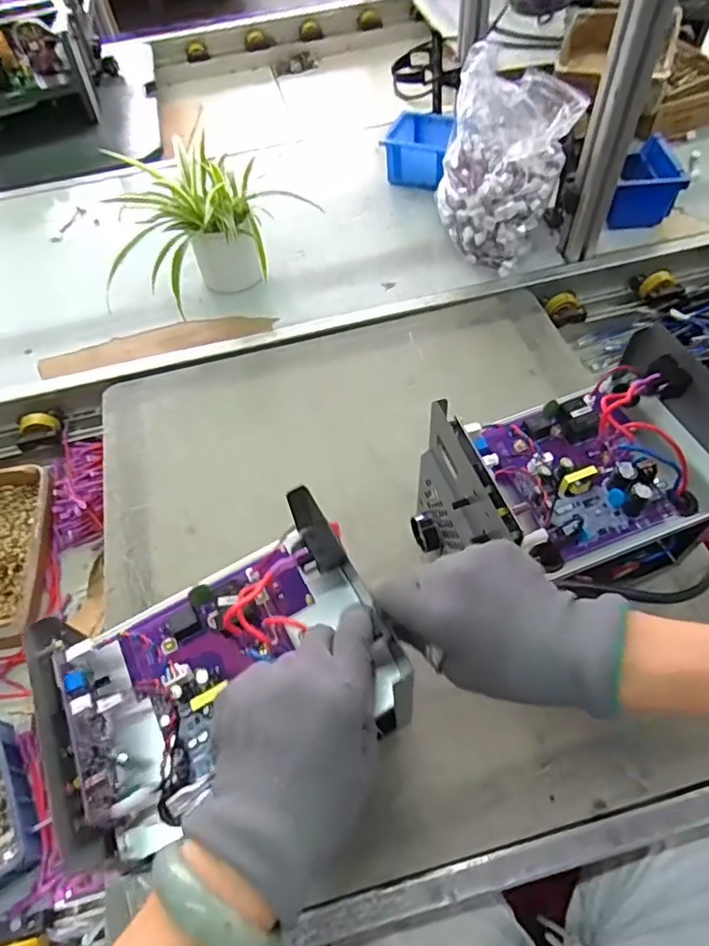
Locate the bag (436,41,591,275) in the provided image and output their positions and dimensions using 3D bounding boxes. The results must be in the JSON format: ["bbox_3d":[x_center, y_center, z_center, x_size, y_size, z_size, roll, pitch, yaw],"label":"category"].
[{"bbox_3d":[0.188,-0.399,0.760,0.161,0.209,0.136,34,65,24],"label":"bag"}]

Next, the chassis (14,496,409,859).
[{"bbox_3d":[-0.085,0.128,0.371,0.211,0.084,0.145,-23,58,-10],"label":"chassis"}]

